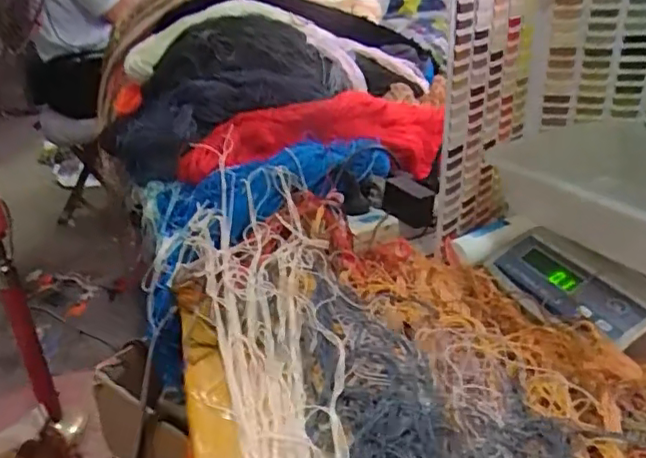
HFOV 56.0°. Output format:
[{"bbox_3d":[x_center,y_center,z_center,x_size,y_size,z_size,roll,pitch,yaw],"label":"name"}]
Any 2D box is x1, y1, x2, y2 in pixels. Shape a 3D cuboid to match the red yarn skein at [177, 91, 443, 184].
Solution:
[{"bbox_3d":[-0.021,-0.130,0.869,0.394,0.115,0.137,-1,27,1],"label":"red yarn skein"}]

